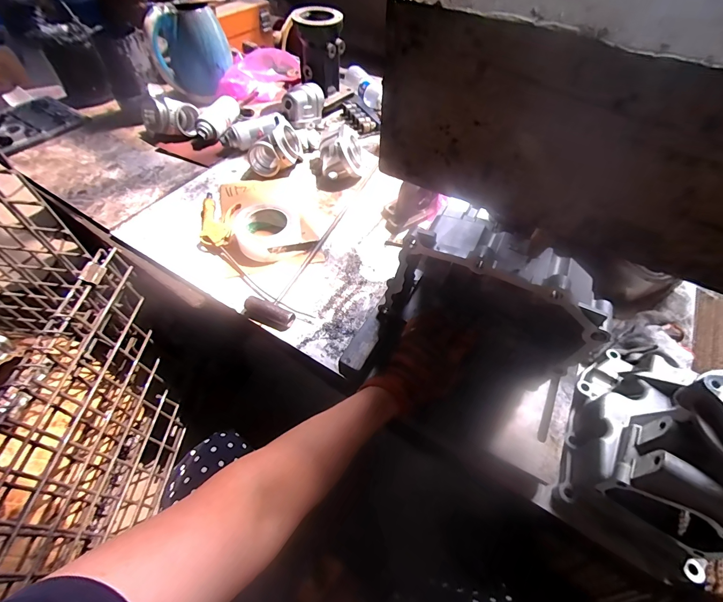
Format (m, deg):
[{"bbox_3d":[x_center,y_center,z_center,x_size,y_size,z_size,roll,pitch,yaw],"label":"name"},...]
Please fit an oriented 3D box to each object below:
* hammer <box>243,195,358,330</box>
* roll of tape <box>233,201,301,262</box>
[{"bbox_3d":[-0.106,-0.104,0.660,0.088,0.027,0.353,15,55,9],"label":"hammer"},{"bbox_3d":[-0.186,-0.136,0.670,0.125,0.046,0.113,29,58,18],"label":"roll of tape"}]

